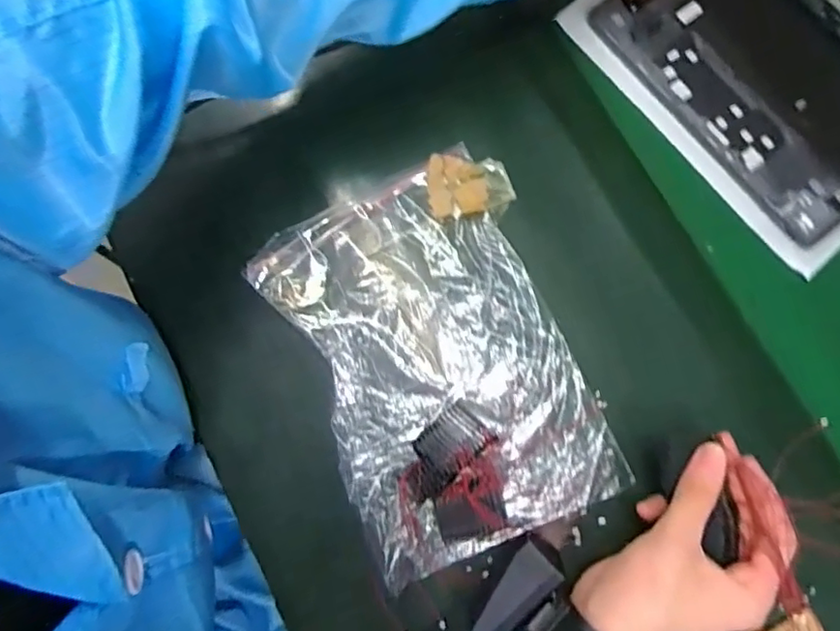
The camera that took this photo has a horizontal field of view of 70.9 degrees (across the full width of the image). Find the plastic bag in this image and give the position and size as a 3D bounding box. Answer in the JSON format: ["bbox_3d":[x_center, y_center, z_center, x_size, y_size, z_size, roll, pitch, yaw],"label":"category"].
[{"bbox_3d":[0.012,0.029,0.423,0.184,0.026,0.265,-23,78,-5],"label":"plastic bag"}]

